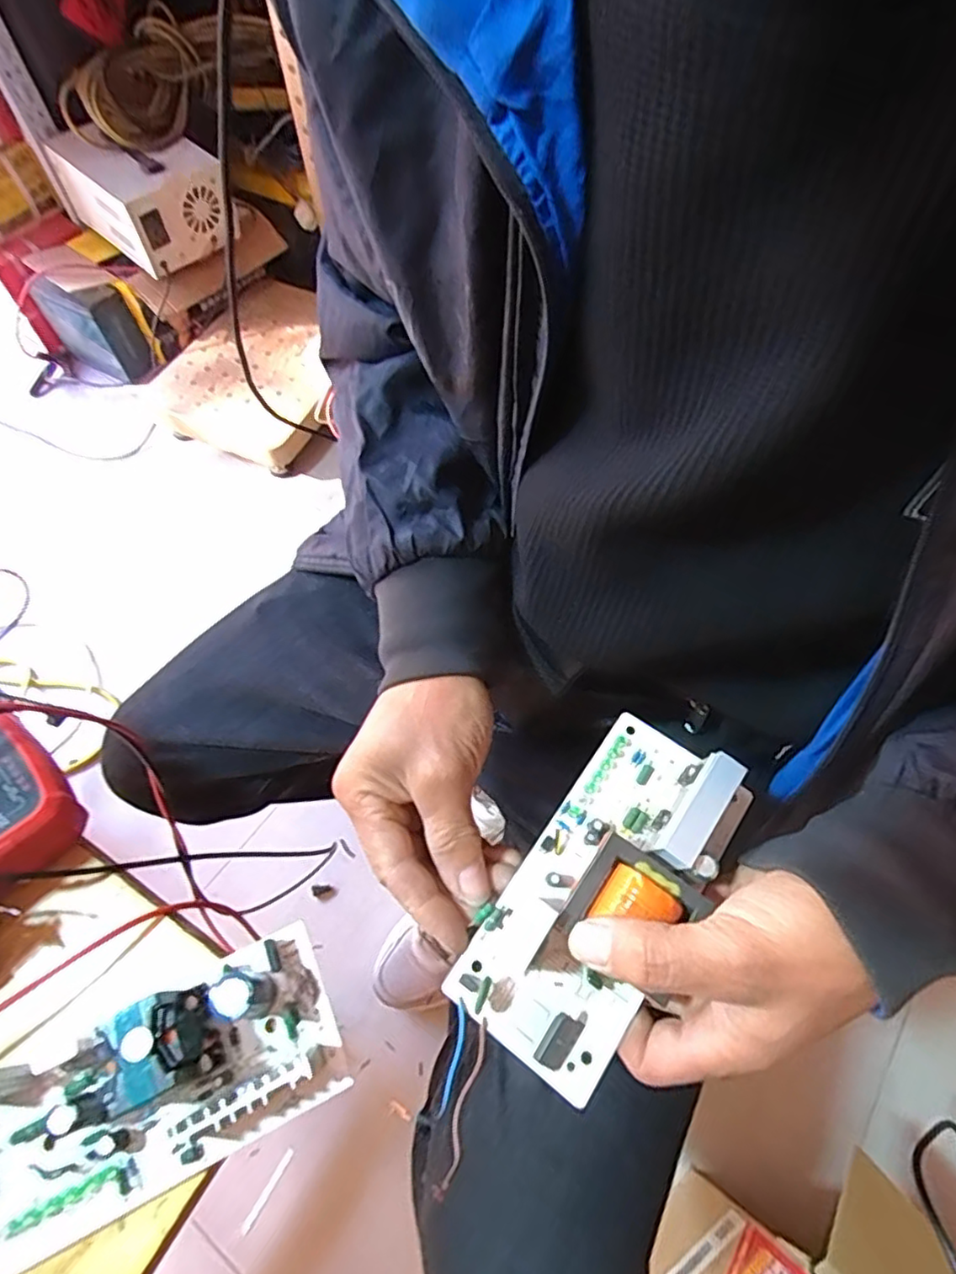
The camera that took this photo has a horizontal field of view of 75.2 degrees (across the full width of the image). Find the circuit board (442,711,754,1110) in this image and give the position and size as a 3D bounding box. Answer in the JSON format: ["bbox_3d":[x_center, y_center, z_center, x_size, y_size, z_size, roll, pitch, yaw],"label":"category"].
[{"bbox_3d":[0.059,0.116,0.290,0.075,0.045,0.161,33,77,17],"label":"circuit board"}]

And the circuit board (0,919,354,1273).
[{"bbox_3d":[-0.135,0.184,0.251,0.147,0.042,0.073,-25,64,-12],"label":"circuit board"}]

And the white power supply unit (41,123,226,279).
[{"bbox_3d":[-0.606,-0.812,1.123,0.260,0.148,0.189,37,68,18],"label":"white power supply unit"}]

